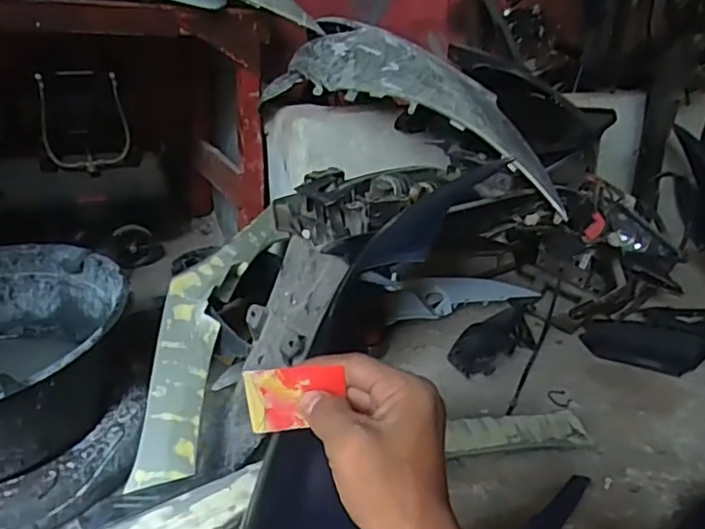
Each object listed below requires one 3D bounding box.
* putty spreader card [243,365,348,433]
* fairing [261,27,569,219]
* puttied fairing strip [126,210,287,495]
[{"bbox_3d":[-0.034,0.080,0.361,0.055,0.041,0.008,-3,24,-3],"label":"putty spreader card"},{"bbox_3d":[0.118,-0.306,1.134,0.678,0.169,0.153,34,35,30],"label":"fairing"},{"bbox_3d":[-0.248,0.082,1.051,0.142,0.034,0.663,23,37,-7],"label":"puttied fairing strip"}]

